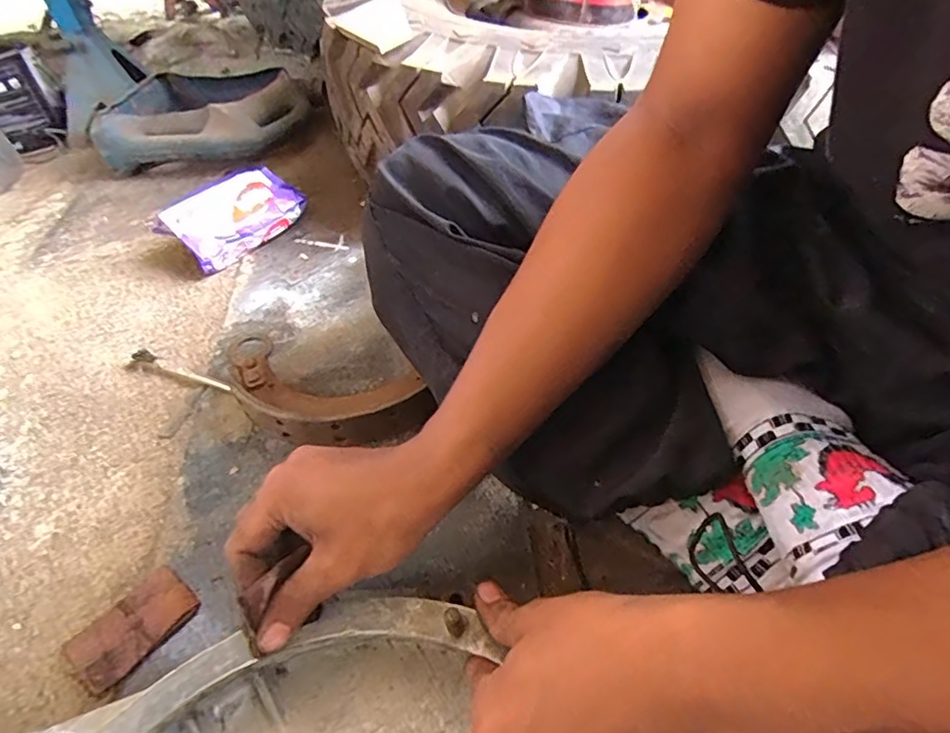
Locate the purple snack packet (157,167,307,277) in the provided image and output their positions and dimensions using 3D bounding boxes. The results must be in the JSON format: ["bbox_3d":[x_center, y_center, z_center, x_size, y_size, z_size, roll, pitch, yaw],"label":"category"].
[{"bbox_3d":[-0.296,-0.189,0.697,0.073,0.078,0.165,28,55,28],"label":"purple snack packet"}]

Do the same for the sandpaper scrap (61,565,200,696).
[{"bbox_3d":[-0.241,0.182,0.392,0.052,0.005,0.077,29,55,28],"label":"sandpaper scrap"}]

